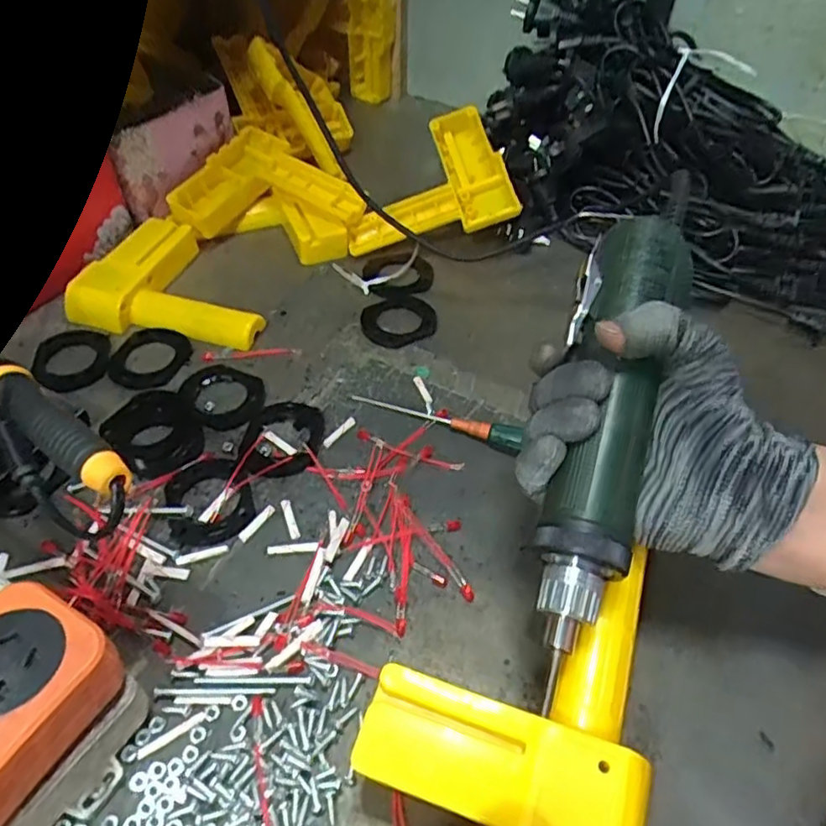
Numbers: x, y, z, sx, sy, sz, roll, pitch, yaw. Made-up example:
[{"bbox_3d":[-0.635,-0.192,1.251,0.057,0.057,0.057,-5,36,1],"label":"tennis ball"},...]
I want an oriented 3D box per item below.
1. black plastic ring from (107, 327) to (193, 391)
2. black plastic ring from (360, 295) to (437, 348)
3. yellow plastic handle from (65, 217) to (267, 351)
[{"bbox_3d":[-0.190,-0.040,0.460,0.054,0.007,0.056,0,48,0],"label":"black plastic ring"},{"bbox_3d":[-0.012,-0.073,0.488,0.056,0.004,0.054,0,48,0],"label":"black plastic ring"},{"bbox_3d":[-0.177,-0.105,0.500,0.141,0.030,0.116,12,49,10],"label":"yellow plastic handle"}]

